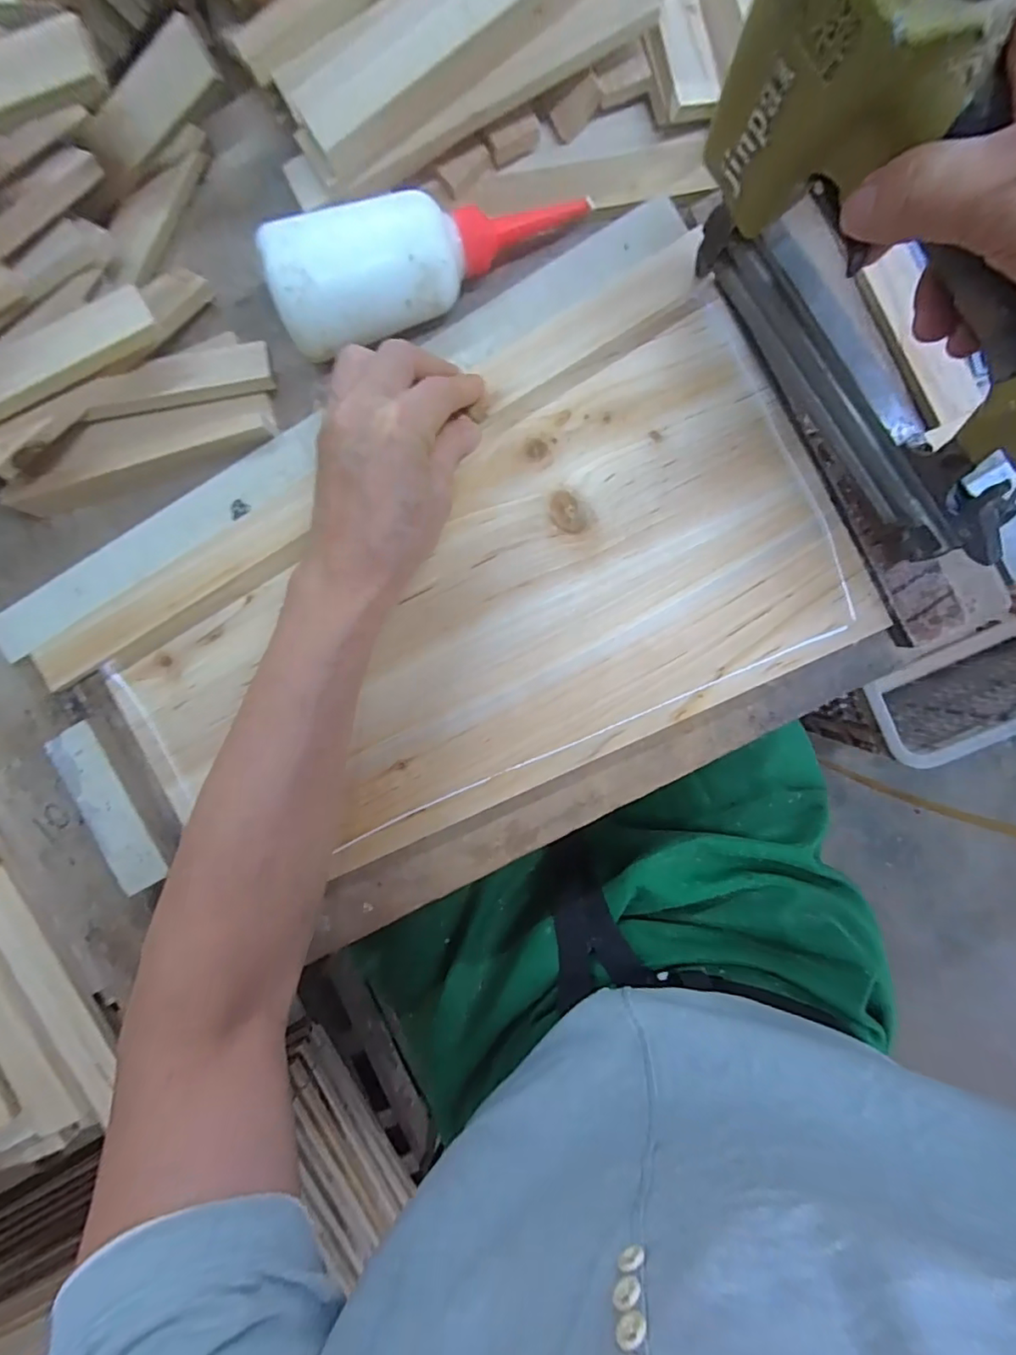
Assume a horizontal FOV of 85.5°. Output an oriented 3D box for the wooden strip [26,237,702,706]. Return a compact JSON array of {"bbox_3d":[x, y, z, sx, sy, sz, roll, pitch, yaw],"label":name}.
[{"bbox_3d":[-0.082,-0.117,0.321,0.437,0.019,0.037,-29,93,3],"label":"wooden strip"}]

